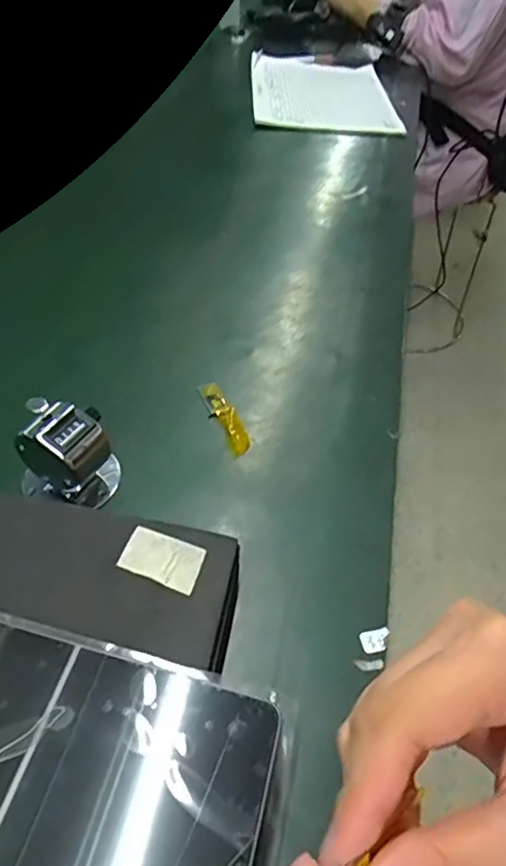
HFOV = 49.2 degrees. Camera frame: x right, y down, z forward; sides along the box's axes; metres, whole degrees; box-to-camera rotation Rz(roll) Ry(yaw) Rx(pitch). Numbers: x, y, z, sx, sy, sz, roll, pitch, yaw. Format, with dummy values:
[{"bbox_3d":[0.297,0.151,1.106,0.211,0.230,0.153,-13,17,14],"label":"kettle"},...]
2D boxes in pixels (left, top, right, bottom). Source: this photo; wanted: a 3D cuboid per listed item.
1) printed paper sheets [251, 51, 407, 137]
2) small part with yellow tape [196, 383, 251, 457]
[{"bbox_3d":[0.100,-0.511,0.823,0.196,0.013,0.302,0,47,-2],"label":"printed paper sheets"},{"bbox_3d":[-0.019,-0.011,0.371,0.015,0.011,0.062,-18,51,-18],"label":"small part with yellow tape"}]

